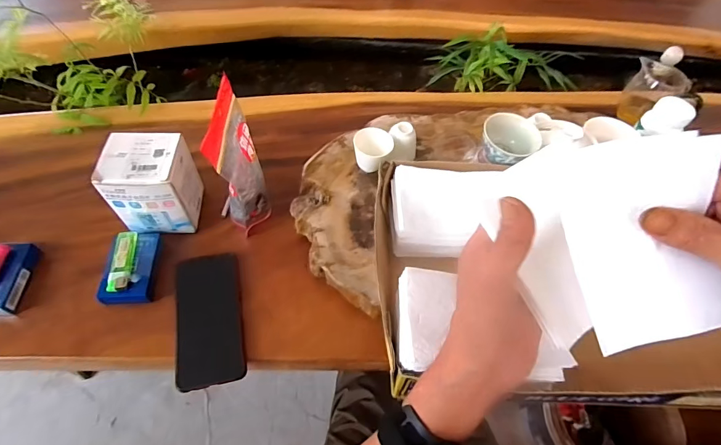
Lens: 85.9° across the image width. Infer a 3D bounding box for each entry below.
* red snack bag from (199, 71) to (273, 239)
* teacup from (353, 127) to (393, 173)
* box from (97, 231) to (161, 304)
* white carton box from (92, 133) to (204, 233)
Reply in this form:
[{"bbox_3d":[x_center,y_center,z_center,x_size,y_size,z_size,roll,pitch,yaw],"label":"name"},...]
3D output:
[{"bbox_3d":[-0.159,-0.069,0.490,0.047,0.195,0.117,-3,58,8],"label":"red snack bag"},{"bbox_3d":[0.017,-0.099,0.550,0.051,0.053,0.051,2,58,-3],"label":"teacup"},{"bbox_3d":[-0.286,0.053,0.484,0.051,0.026,0.096,-4,59,-7],"label":"box"},{"bbox_3d":[-0.266,-0.050,0.509,0.093,0.108,0.092,-1,58,-5],"label":"white carton box"}]

